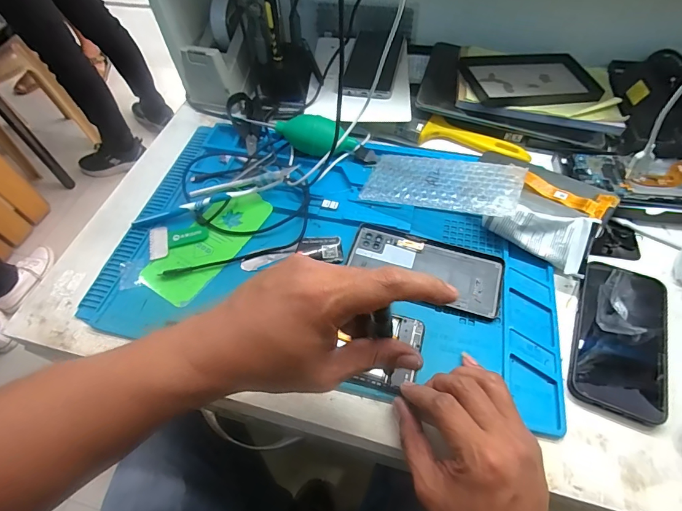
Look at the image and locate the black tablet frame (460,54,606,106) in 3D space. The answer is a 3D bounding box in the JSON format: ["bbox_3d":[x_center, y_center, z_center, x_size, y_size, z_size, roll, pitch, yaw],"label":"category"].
[{"bbox_3d":[0.259,-0.246,0.523,0.179,0.012,0.101,-7,64,-9],"label":"black tablet frame"}]

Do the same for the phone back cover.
[{"bbox_3d":[0.090,0.012,0.410,0.162,0.005,0.072,16,59,13],"label":"phone back cover"}]

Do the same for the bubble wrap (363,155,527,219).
[{"bbox_3d":[0.115,-0.087,0.441,0.173,0.008,0.088,12,53,25],"label":"bubble wrap"}]

